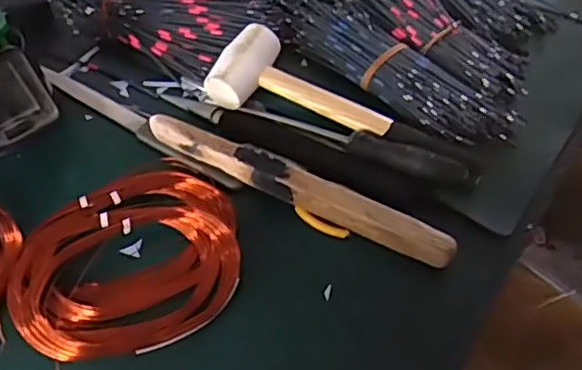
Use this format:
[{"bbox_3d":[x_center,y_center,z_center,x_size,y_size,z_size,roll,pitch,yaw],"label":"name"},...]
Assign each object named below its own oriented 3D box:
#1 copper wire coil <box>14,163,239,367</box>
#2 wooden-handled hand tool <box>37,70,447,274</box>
[{"bbox_3d":[-0.133,0.056,0.481,0.178,0.029,0.150,-21,58,-10],"label":"copper wire coil"},{"bbox_3d":[-0.064,-0.031,0.519,0.424,0.032,0.036,26,62,18],"label":"wooden-handled hand tool"}]

